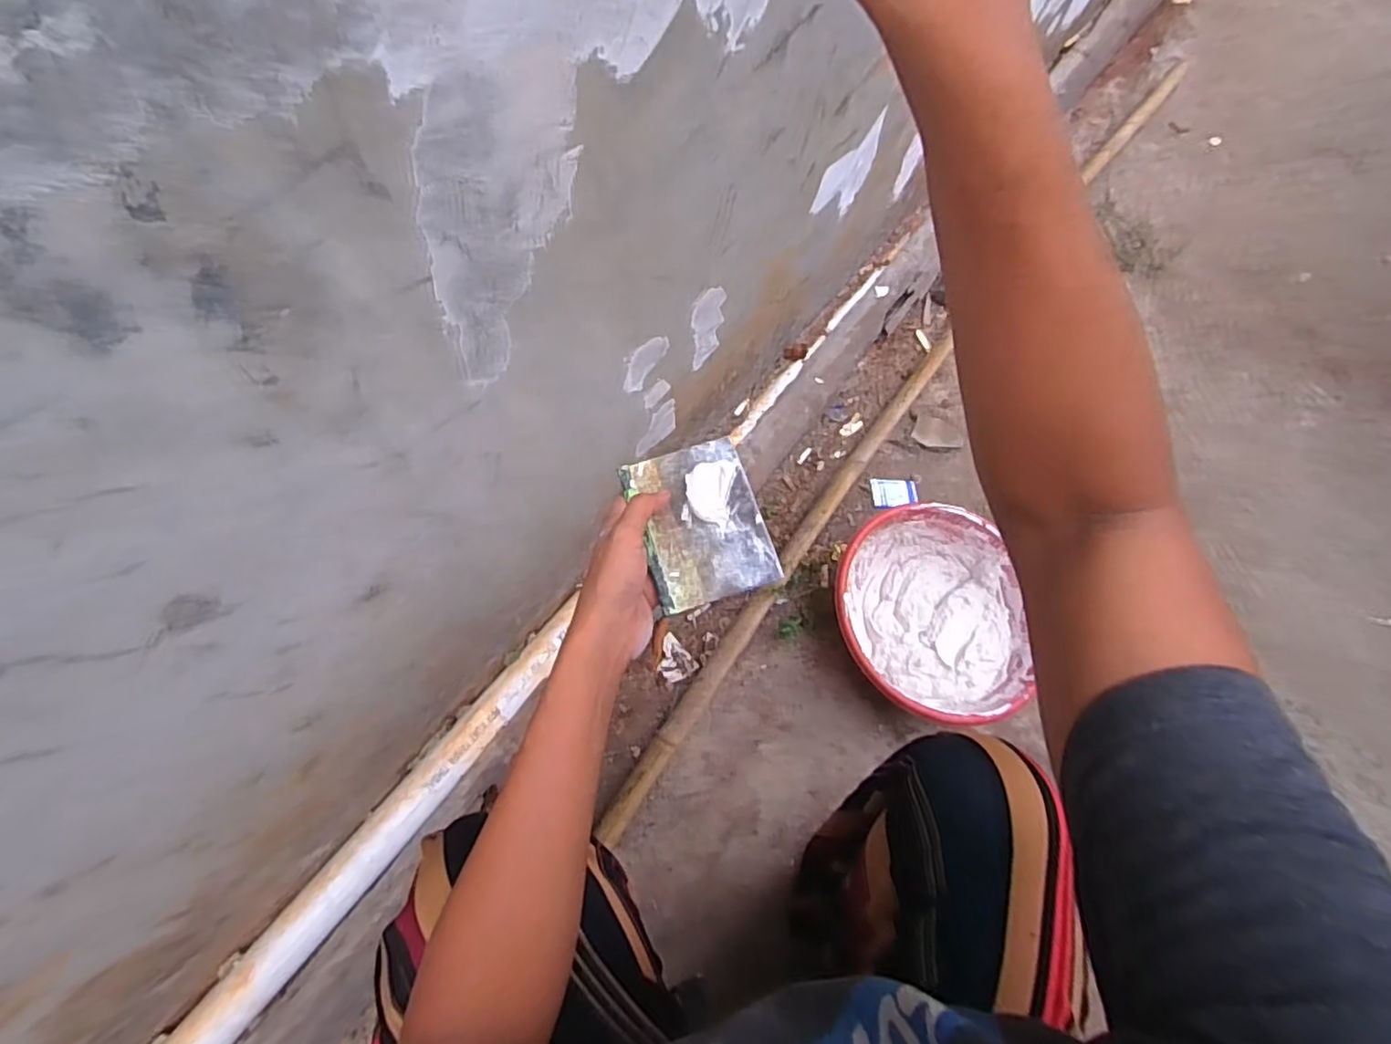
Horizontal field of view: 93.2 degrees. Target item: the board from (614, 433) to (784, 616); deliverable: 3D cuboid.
[{"bbox_3d":[0.004,-0.001,0.478,0.086,0.009,0.116,-18,73,-6],"label":"board"}]

